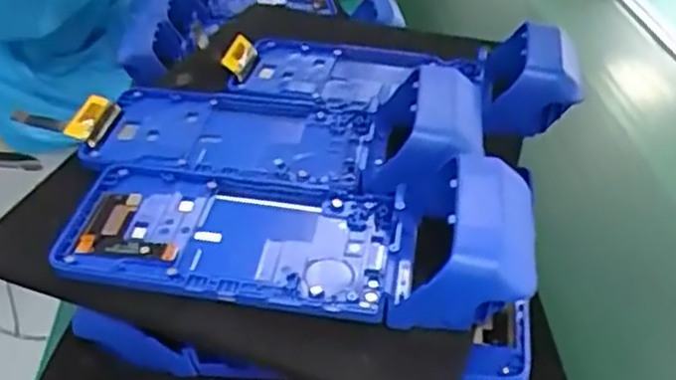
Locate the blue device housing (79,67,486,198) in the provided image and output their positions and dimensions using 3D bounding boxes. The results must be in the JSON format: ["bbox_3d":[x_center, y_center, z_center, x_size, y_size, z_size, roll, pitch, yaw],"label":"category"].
[{"bbox_3d":[-0.029,-0.034,0.404,0.216,0.039,0.092,1,34,16],"label":"blue device housing"}]

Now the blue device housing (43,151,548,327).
[{"bbox_3d":[-0.022,0.011,0.340,0.221,0.057,0.084,9,36,5],"label":"blue device housing"}]

